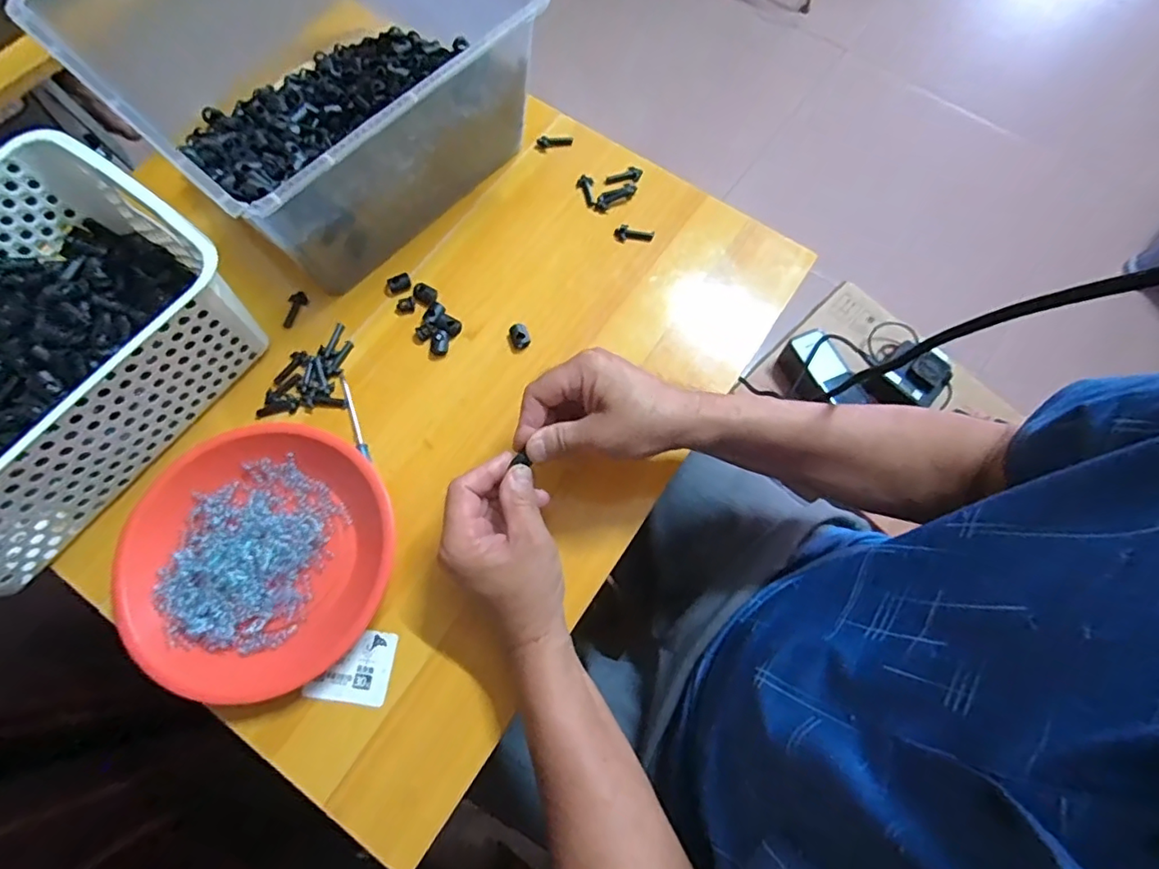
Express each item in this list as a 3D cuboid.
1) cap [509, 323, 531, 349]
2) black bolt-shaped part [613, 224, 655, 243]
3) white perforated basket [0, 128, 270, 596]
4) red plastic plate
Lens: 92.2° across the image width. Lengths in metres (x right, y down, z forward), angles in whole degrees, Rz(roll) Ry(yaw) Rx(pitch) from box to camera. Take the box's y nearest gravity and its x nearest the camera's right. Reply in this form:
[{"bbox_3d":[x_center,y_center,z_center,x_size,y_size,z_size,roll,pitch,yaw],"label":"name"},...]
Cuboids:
[{"bbox_3d":[-0.052,-0.086,0.486,0.016,0.008,0.022,-19,72,-7],"label":"cap"},{"bbox_3d":[0.051,-0.188,0.524,0.037,0.008,0.015,3,71,0],"label":"black bolt-shaped part"},{"bbox_3d":[-0.414,-0.048,0.405,0.205,0.097,0.307,35,74,10],"label":"white perforated basket"},{"bbox_3d":[-0.239,0.089,0.414,0.179,0.025,0.186,0,71,-1],"label":"red plastic plate"}]

